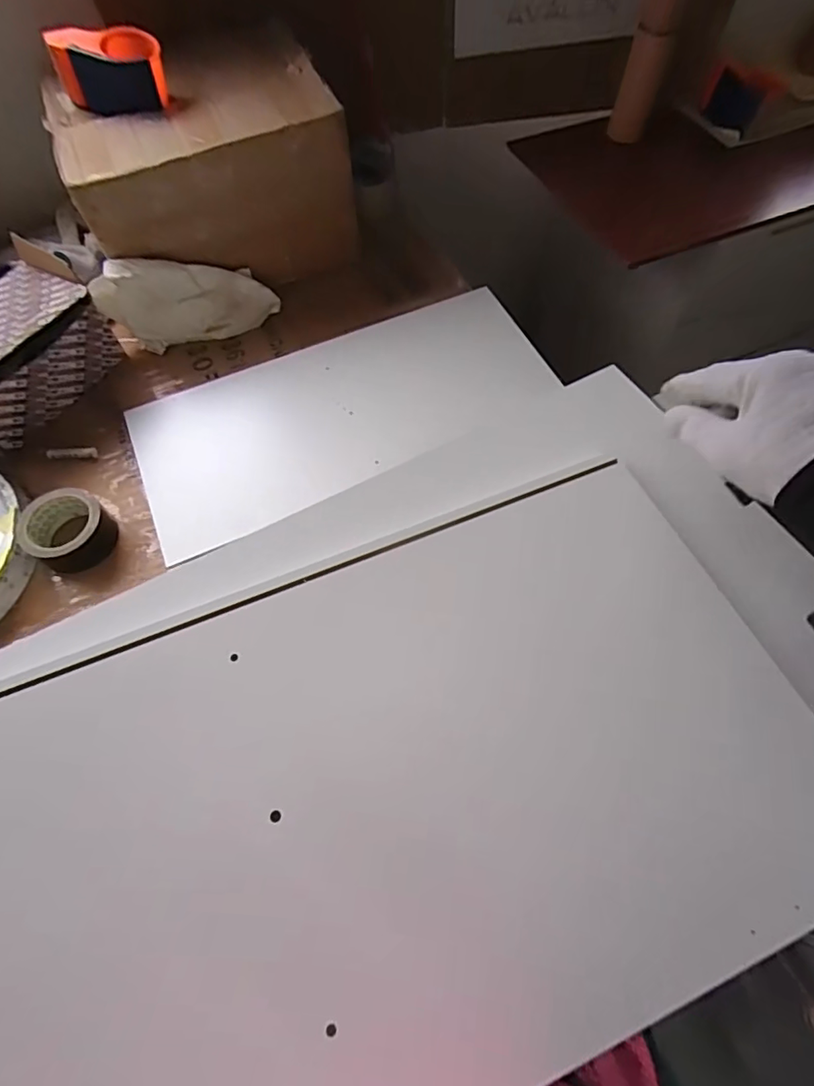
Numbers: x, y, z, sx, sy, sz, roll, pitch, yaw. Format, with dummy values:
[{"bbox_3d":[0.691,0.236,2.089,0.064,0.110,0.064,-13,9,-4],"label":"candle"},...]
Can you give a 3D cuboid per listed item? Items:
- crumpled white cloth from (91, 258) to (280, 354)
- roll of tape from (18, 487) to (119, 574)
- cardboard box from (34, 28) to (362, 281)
[{"bbox_3d":[-0.338,-0.369,0.811,0.264,0.124,0.051,-12,63,-26],"label":"crumpled white cloth"},{"bbox_3d":[-0.435,-0.017,0.663,0.087,0.065,0.092,0,64,0],"label":"roll of tape"},{"bbox_3d":[-0.289,-0.544,0.780,0.368,0.199,0.214,-23,66,-11],"label":"cardboard box"}]

